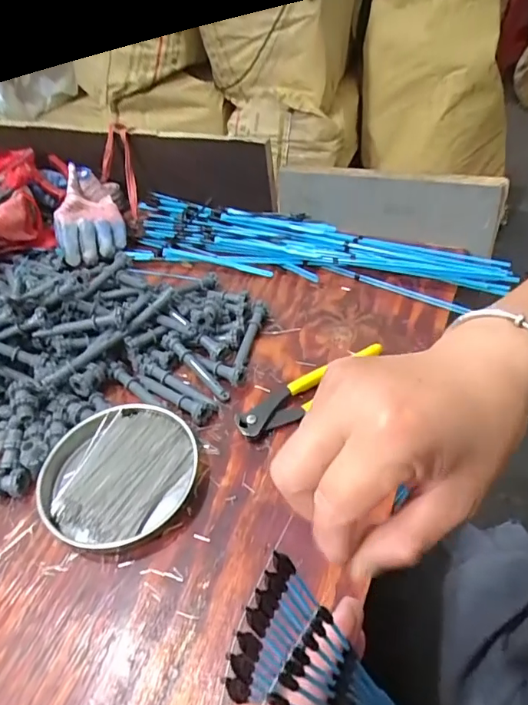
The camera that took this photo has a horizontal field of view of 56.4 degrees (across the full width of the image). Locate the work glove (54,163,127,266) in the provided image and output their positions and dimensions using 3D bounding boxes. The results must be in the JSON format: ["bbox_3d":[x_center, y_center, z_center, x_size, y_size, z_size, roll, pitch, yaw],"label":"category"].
[{"bbox_3d":[-0.256,-0.204,0.711,0.094,0.046,0.199,-14,46,-5],"label":"work glove"}]

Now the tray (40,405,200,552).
[{"bbox_3d":[-0.121,0.102,0.418,0.119,0.017,0.127,-3,46,3],"label":"tray"}]

